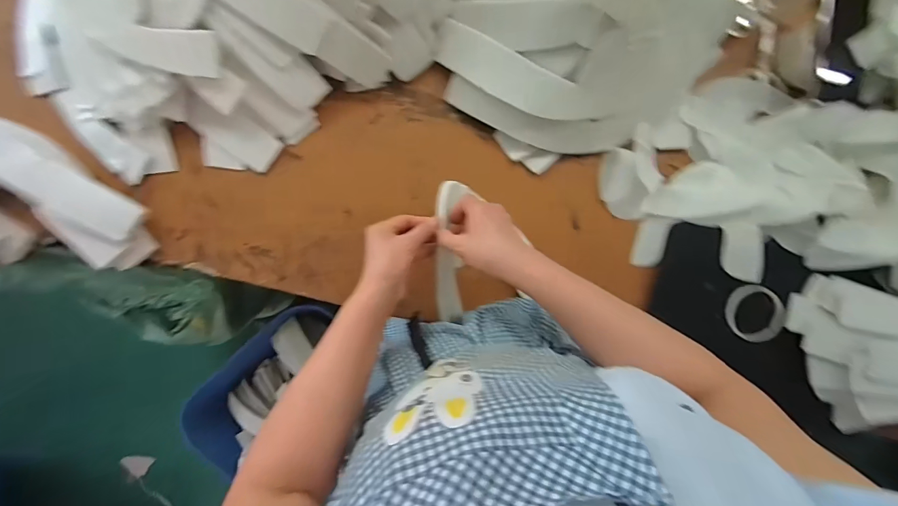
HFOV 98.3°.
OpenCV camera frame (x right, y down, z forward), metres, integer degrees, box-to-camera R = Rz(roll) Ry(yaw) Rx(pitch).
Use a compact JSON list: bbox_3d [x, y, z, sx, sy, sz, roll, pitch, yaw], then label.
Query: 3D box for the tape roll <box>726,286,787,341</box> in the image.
[{"bbox_3d":[0.489,0.097,0.616,0.097,0.021,0.086,17,94,-4],"label":"tape roll"}]

